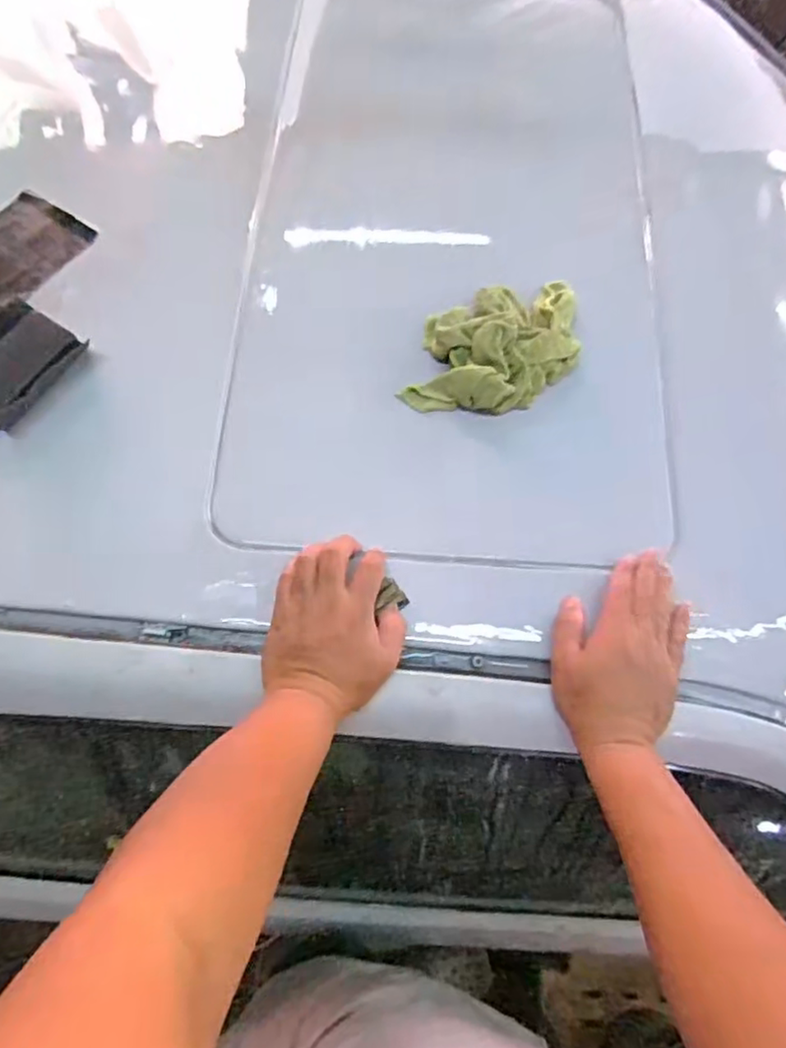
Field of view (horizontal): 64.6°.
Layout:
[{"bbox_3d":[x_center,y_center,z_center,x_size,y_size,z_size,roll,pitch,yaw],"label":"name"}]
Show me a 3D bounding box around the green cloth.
[{"bbox_3d":[0.102,-0.185,0.610,0.168,0.055,0.152,6,69,1],"label":"green cloth"}]

